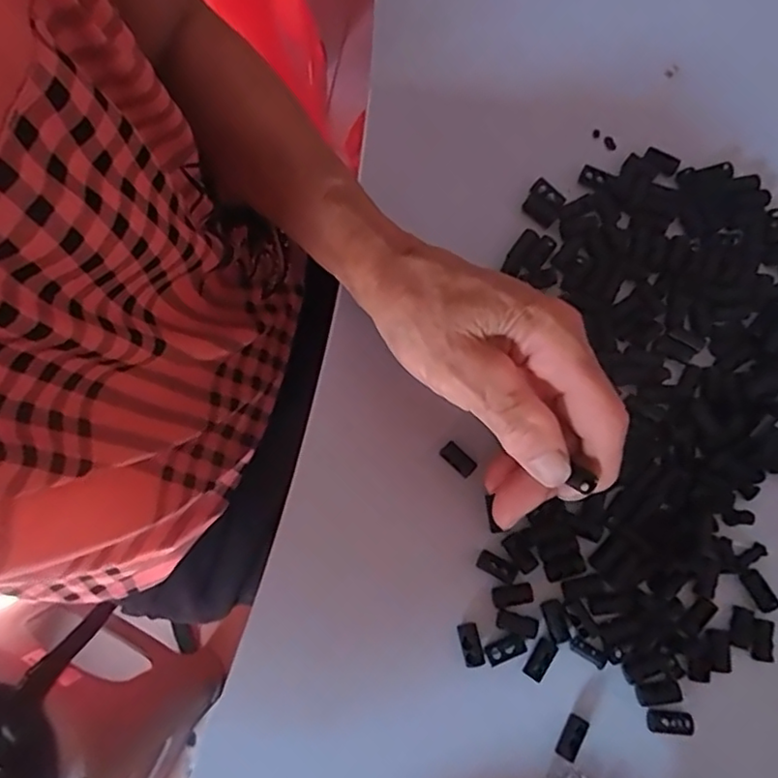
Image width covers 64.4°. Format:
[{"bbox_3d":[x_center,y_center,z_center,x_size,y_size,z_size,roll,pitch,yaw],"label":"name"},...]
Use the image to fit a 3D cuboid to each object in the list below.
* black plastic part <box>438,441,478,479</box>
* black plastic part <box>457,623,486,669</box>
[{"bbox_3d":[0.033,0.034,0.296,0.018,0.004,0.009,44,82,9],"label":"black plastic part"},{"bbox_3d":[0.037,0.116,0.279,0.009,0.004,0.018,-12,78,-2],"label":"black plastic part"}]

